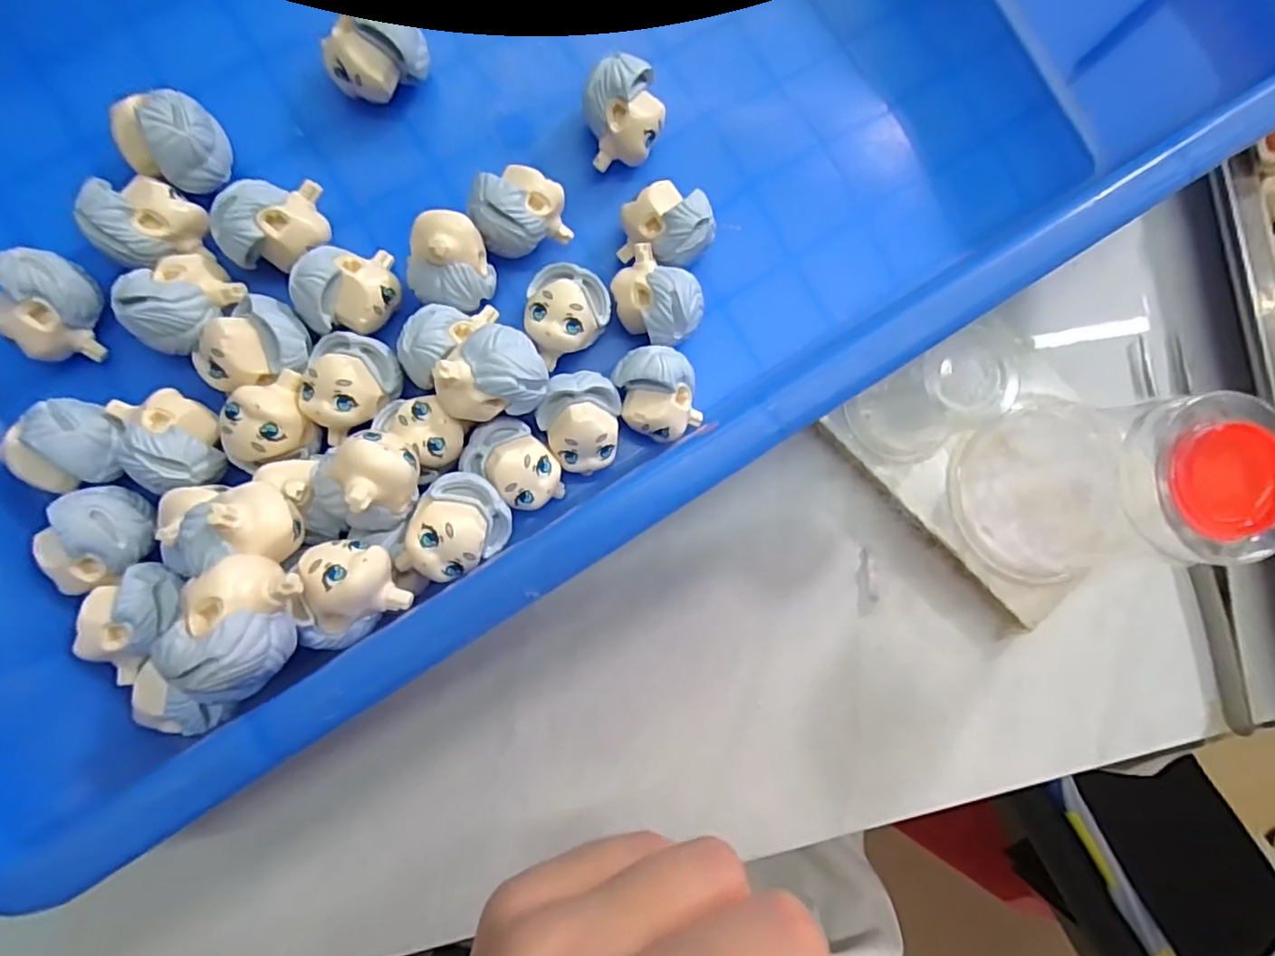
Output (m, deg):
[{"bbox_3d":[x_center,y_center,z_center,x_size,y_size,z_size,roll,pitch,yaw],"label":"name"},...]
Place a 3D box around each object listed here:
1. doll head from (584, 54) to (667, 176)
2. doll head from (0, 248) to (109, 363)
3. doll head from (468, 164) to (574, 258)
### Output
[{"bbox_3d":[-0.004,-0.108,0.187,0.023,0.023,0.024,-11,88,-6],"label":"doll head"},{"bbox_3d":[-0.157,-0.045,0.167,0.018,0.022,0.027,7,86,-5],"label":"doll head"},{"bbox_3d":[-0.035,-0.078,0.183,0.026,0.027,0.022,-24,89,-6],"label":"doll head"}]

